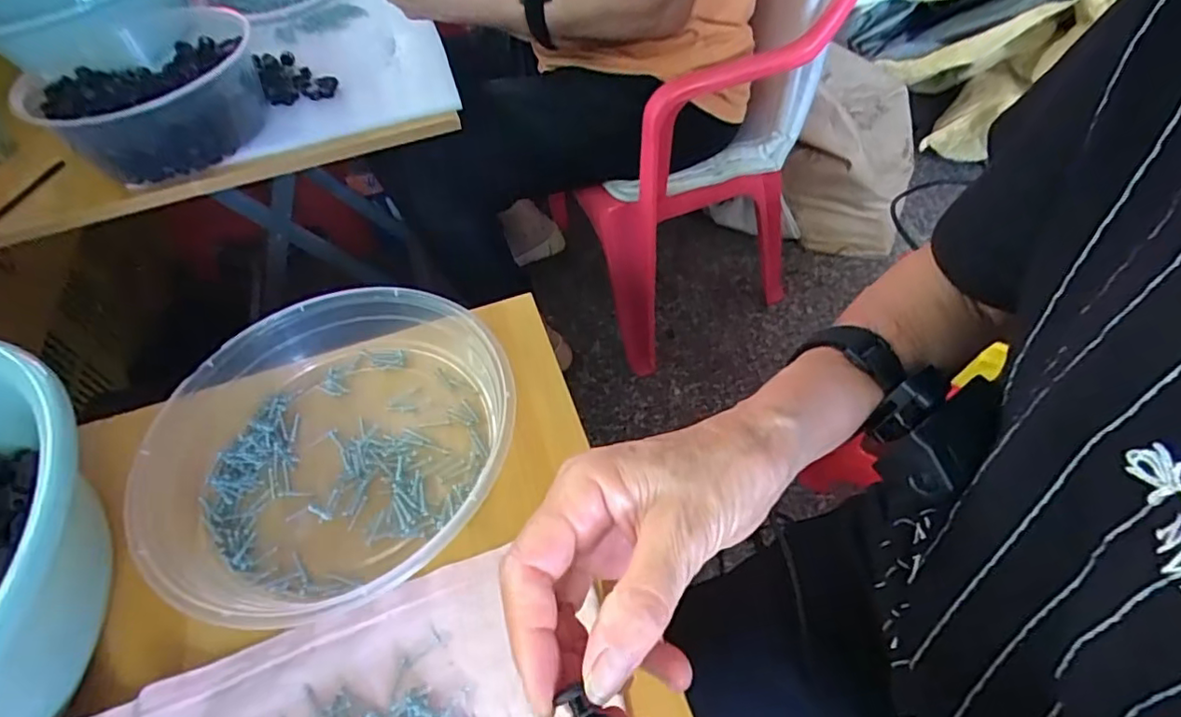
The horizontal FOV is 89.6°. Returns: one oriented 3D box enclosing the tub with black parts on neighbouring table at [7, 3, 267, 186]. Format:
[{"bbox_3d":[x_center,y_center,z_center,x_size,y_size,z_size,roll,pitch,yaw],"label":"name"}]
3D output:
[{"bbox_3d":[-0.475,-0.294,0.659,0.198,0.093,0.211,-3,51,3],"label":"tub with black parts on neighbouring table"}]

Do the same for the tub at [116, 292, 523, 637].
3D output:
[{"bbox_3d":[-0.147,0.042,0.344,0.196,0.040,0.183,-3,51,3],"label":"tub"}]

